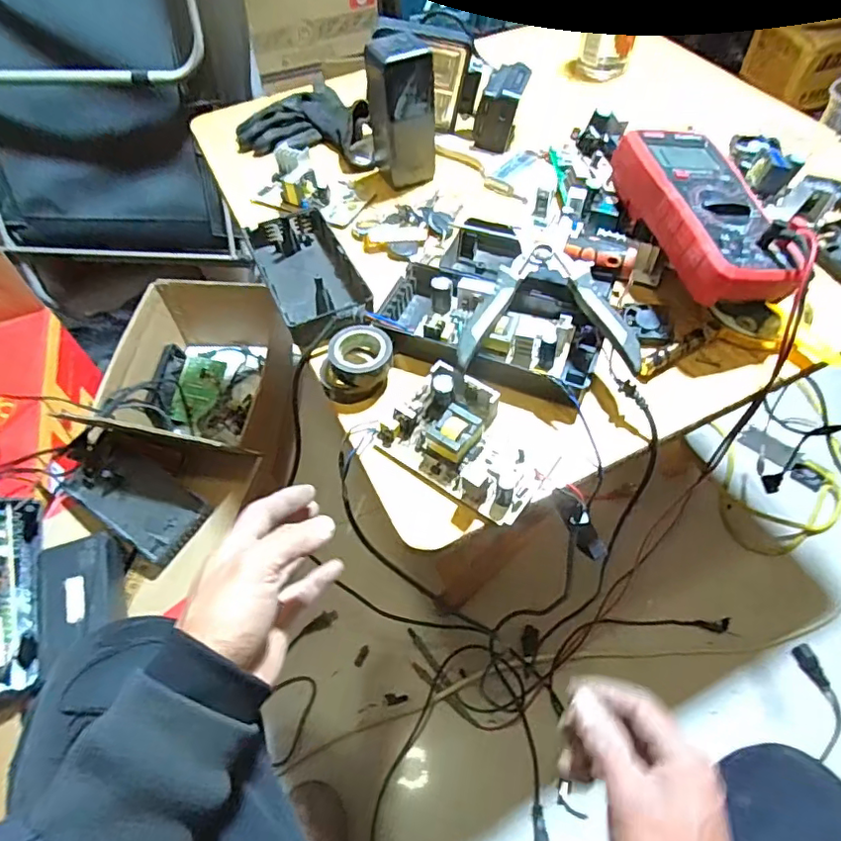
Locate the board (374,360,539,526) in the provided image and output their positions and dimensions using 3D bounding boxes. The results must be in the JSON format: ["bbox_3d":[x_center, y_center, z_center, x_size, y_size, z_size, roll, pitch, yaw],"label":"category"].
[{"bbox_3d":[0.033,0.012,0.401,0.117,0.031,0.078,30,62,21],"label":"board"}]

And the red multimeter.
[{"bbox_3d":[0.234,-0.174,0.460,0.092,0.046,0.182,-10,56,-3],"label":"red multimeter"}]

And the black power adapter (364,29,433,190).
[{"bbox_3d":[-0.019,-0.315,0.563,0.052,0.126,0.061,-19,57,-10],"label":"black power adapter"}]

